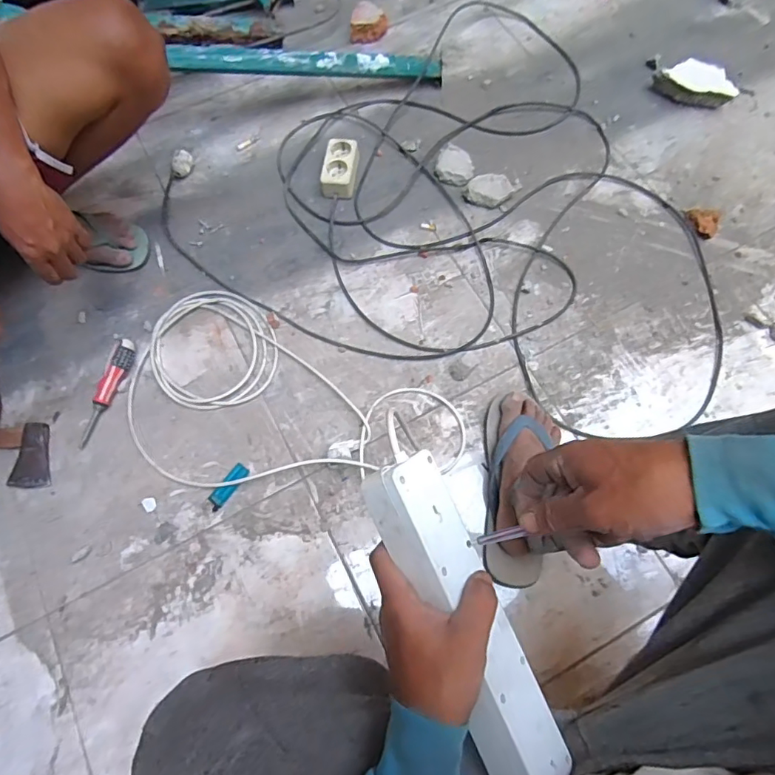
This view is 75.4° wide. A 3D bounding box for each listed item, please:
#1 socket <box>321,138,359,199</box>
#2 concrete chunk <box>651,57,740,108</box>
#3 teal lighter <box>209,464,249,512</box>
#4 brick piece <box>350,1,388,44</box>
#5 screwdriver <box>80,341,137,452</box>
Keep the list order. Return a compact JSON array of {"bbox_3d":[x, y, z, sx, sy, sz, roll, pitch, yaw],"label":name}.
[{"bbox_3d":[-0.087,-0.404,0.925,0.063,0.036,0.113,5,71,3],"label":"socket"},{"bbox_3d":[0.593,-0.585,0.967,0.143,0.054,0.064,9,71,4],"label":"concrete chunk"},{"bbox_3d":[-0.238,0.148,0.748,0.023,0.009,0.074,35,75,12],"label":"teal lighter"},{"bbox_3d":[-0.040,-0.766,1.049,0.079,0.040,0.073,0,71,1],"label":"brick piece"},{"bbox_3d":[-0.445,0.006,0.787,0.027,0.028,0.176,19,72,7],"label":"screwdriver"}]

